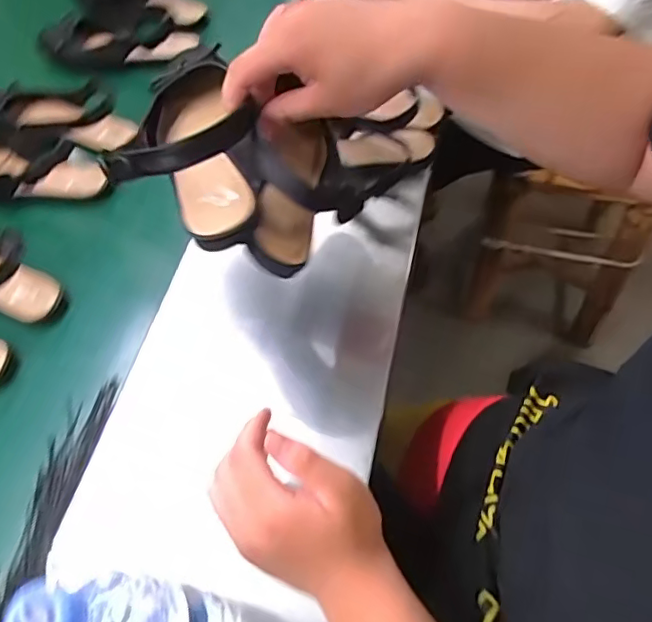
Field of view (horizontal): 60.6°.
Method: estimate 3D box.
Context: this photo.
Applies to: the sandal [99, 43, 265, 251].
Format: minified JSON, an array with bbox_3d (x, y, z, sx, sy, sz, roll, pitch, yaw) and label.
[{"bbox_3d":[-0.118,-0.139,0.448,0.095,0.084,0.226,-18,48,-6],"label":"sandal"}]

